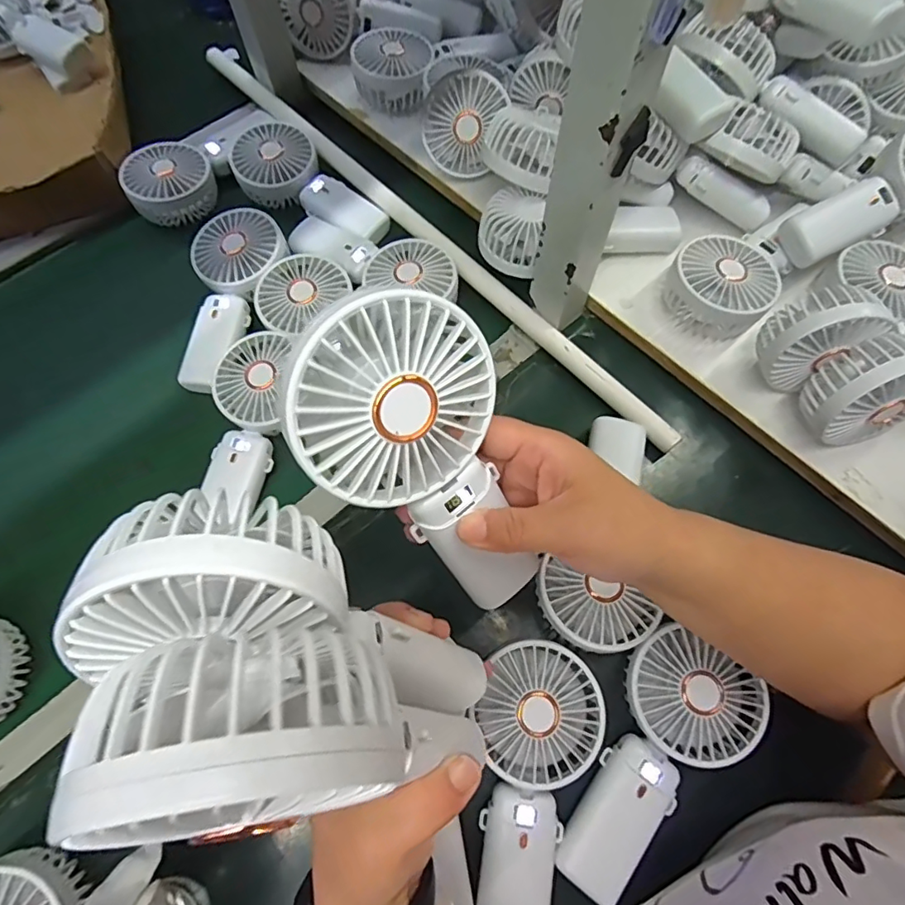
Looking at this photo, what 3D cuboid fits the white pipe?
[{"bbox_3d":[-0.044,-0.240,0.532,0.024,0.020,0.679,-41,72,-13],"label":"white pipe"}]

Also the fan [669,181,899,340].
[{"bbox_3d":[0.281,-0.176,0.466,0.196,0.058,0.084,-33,70,-10],"label":"fan"}]

